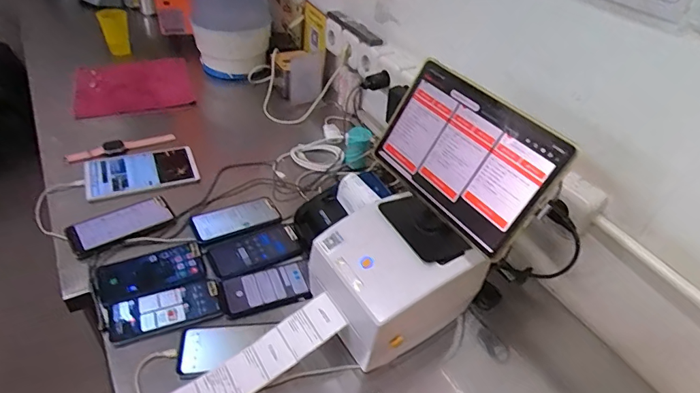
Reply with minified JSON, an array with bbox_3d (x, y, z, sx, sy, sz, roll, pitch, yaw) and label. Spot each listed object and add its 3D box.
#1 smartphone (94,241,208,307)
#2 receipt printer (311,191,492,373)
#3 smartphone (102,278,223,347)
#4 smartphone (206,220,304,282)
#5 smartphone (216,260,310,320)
[{"bbox_3d":[-0.327,0.125,0.723,0.162,0.010,0.084,-16,46,-24],"label":"smartphone"},{"bbox_3d":[0.060,0.127,0.666,0.191,0.160,0.176,-23,49,-29],"label":"receipt printer"},{"bbox_3d":[-0.285,0.175,0.676,0.166,0.012,0.082,-14,45,-22],"label":"smartphone"},{"bbox_3d":[-0.165,0.098,0.789,0.165,0.008,0.085,-24,50,-31],"label":"smartphone"},{"bbox_3d":[-0.139,0.152,0.727,0.148,0.004,0.080,-13,45,-21],"label":"smartphone"}]

